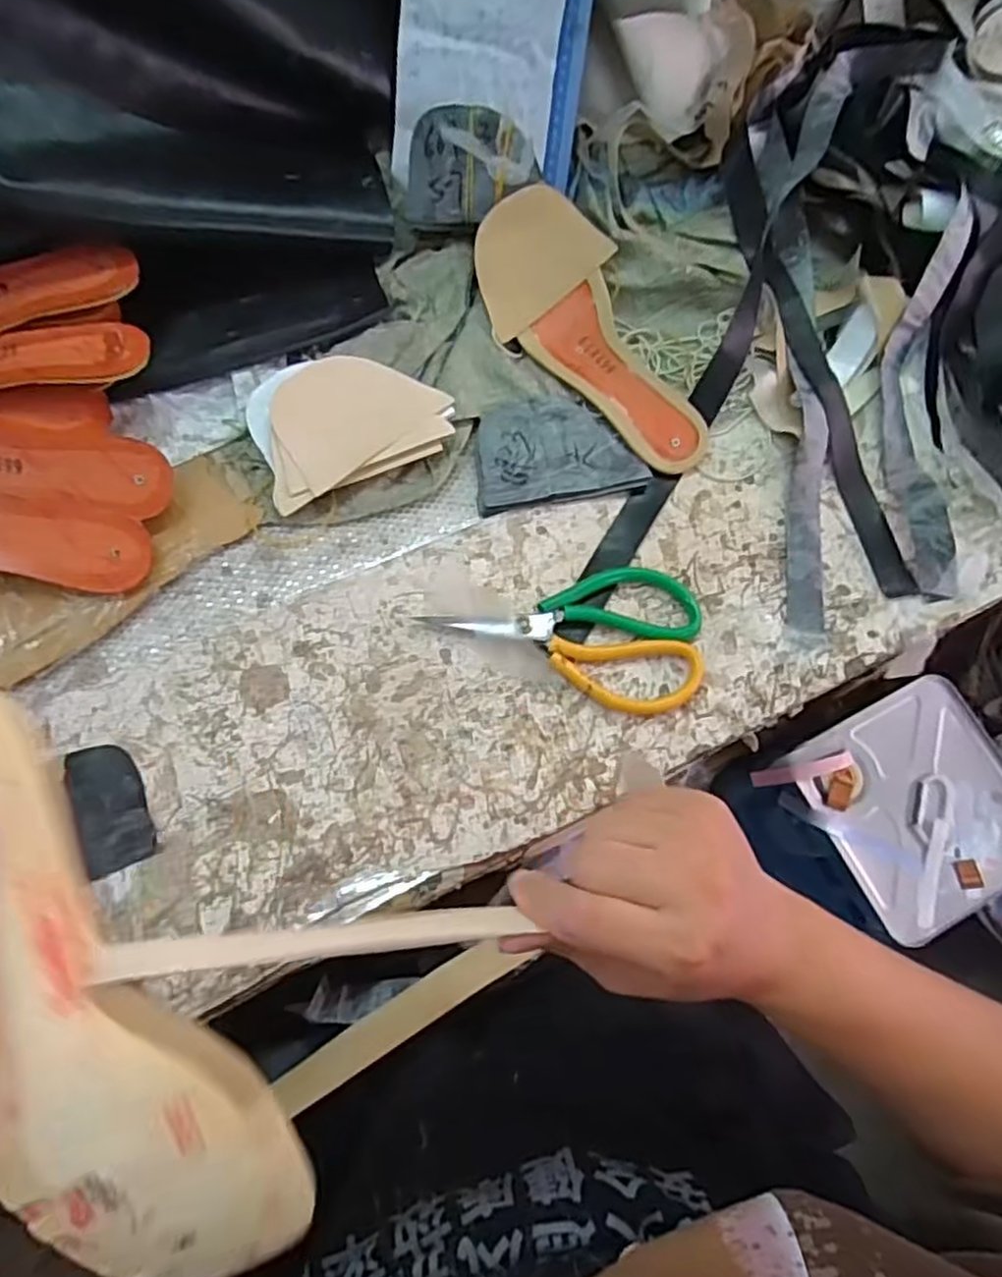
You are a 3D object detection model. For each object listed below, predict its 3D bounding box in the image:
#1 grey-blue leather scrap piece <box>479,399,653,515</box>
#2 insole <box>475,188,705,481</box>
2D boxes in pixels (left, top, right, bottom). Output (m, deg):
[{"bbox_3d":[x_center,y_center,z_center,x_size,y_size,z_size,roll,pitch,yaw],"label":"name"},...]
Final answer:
[{"bbox_3d":[0.039,-0.142,0.536,0.122,0.011,0.085,-12,69,-7],"label":"grey-blue leather scrap piece"},{"bbox_3d":[0.073,-0.232,0.550,0.105,0.032,0.239,-32,85,-14],"label":"insole"}]

